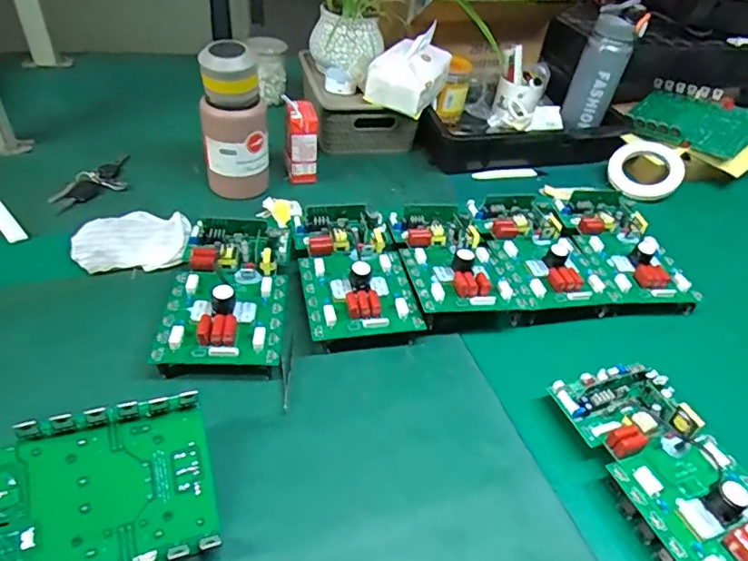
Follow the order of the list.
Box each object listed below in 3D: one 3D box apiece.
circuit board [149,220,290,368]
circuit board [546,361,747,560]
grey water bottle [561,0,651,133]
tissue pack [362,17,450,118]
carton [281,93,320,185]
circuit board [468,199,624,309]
[{"bbox_3d":[-0.163,0.011,0.598,0.127,0.052,0.207,0,44,-7],"label":"circuit board"},{"bbox_3d":[0.275,0.174,0.488,0.117,0.045,0.228,-12,46,-18],"label":"circuit board"},{"bbox_3d":[0.394,-0.363,0.912,0.088,0.187,0.073,6,43,-2],"label":"grey water bottle"},{"bbox_3d":[0.062,-0.346,0.871,0.098,0.090,0.148,25,45,18],"label":"tissue pack"},{"bbox_3d":[-0.111,-0.211,0.807,0.050,0.115,0.048,-3,44,-10],"label":"carton"},{"bbox_3d":[0.216,-0.051,0.701,0.121,0.031,0.207,-6,45,-13],"label":"circuit board"}]

